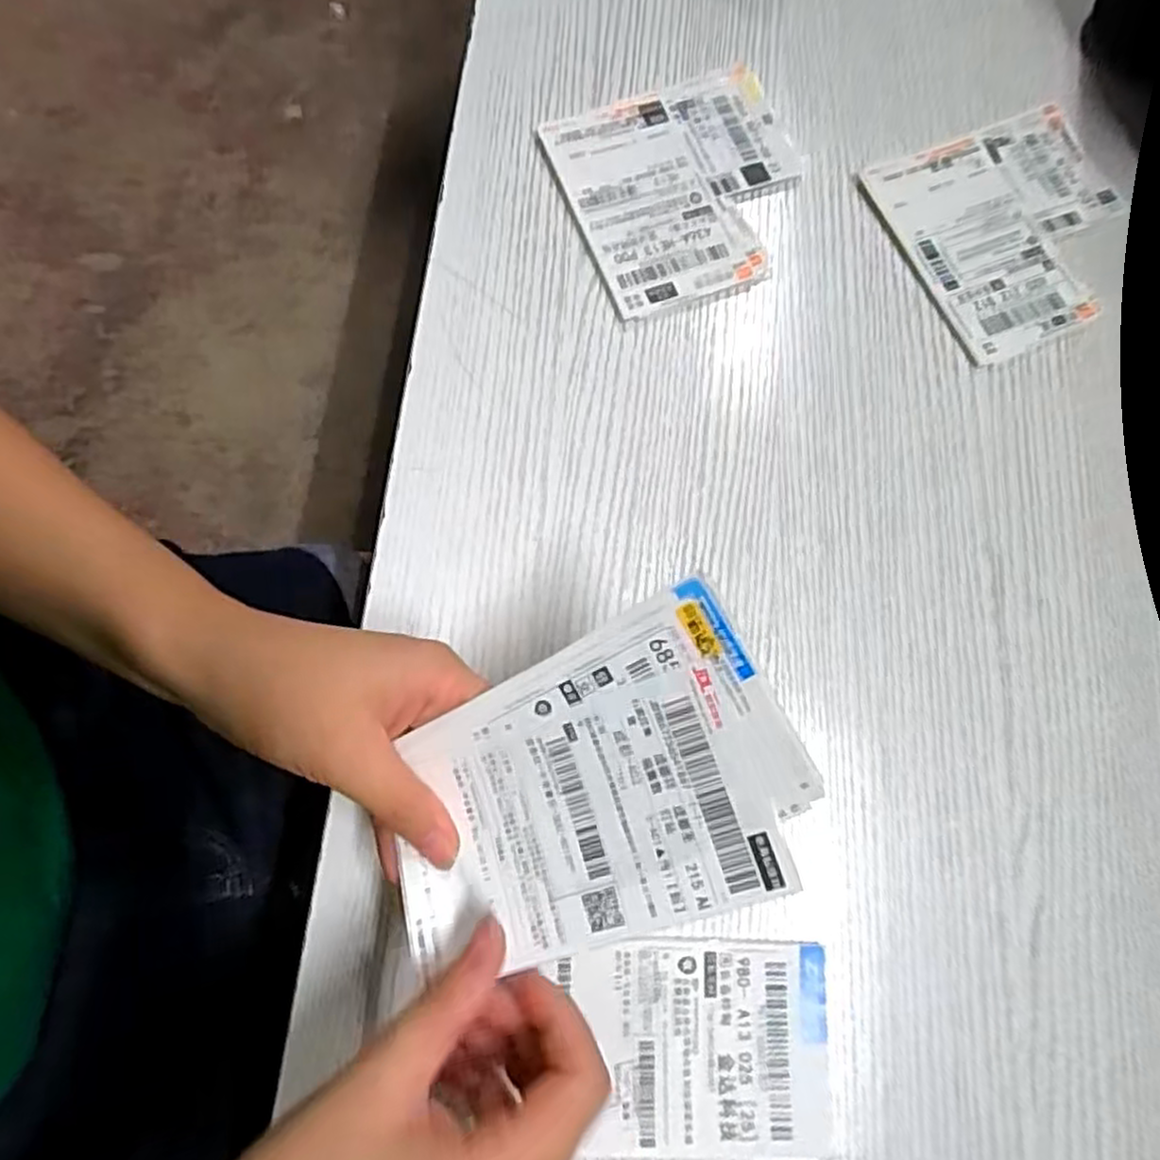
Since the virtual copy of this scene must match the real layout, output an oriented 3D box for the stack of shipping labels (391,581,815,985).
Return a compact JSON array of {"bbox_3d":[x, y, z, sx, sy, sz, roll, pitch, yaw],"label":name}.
[{"bbox_3d":[0.001,0.073,0.246,0.139,0.012,0.094,-28,80,14],"label":"stack of shipping labels"}]

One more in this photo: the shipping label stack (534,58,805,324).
[{"bbox_3d":[0.061,-0.215,0.410,0.132,0.009,0.133,-21,75,-8],"label":"shipping label stack"}]

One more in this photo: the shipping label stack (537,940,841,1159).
[{"bbox_3d":[0.047,0.185,0.293,0.105,0.004,0.076,-1,74,-2],"label":"shipping label stack"}]

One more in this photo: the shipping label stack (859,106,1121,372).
[{"bbox_3d":[0.242,-0.194,0.411,0.131,0.005,0.131,-22,76,-8],"label":"shipping label stack"}]

